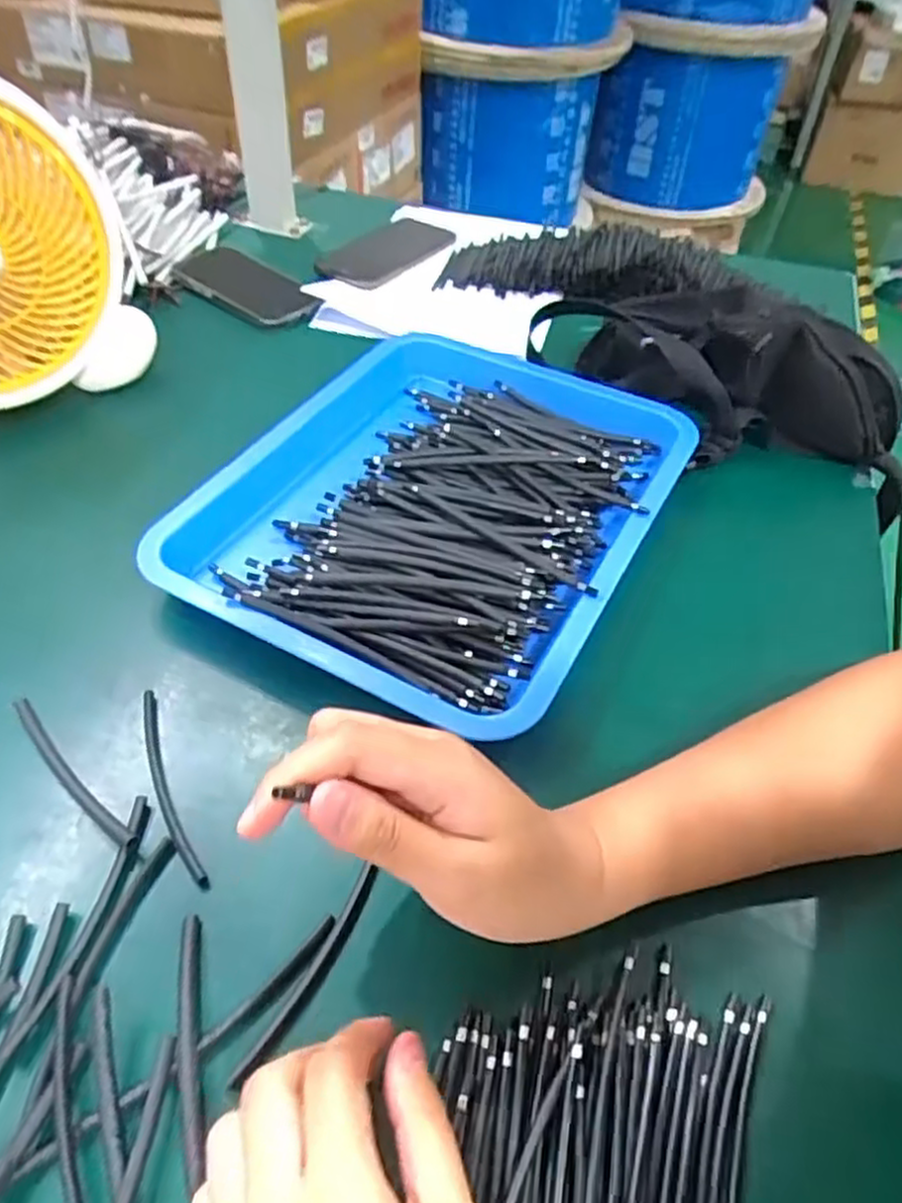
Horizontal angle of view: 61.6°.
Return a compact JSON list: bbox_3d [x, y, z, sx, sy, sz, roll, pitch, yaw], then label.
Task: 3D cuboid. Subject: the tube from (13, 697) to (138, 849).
[{"bbox_3d":[-0.193,0.088,0.381,0.117,0.015,0.013,36,56,26],"label":"tube"}]

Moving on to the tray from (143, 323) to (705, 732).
[{"bbox_3d":[-0.010,-0.075,0.512,0.279,0.036,0.334,25,52,18],"label":"tray"}]

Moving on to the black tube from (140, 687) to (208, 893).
[{"bbox_3d":[-0.143,0.090,0.376,0.014,0.004,0.119,-19,52,-19],"label":"black tube"}]

